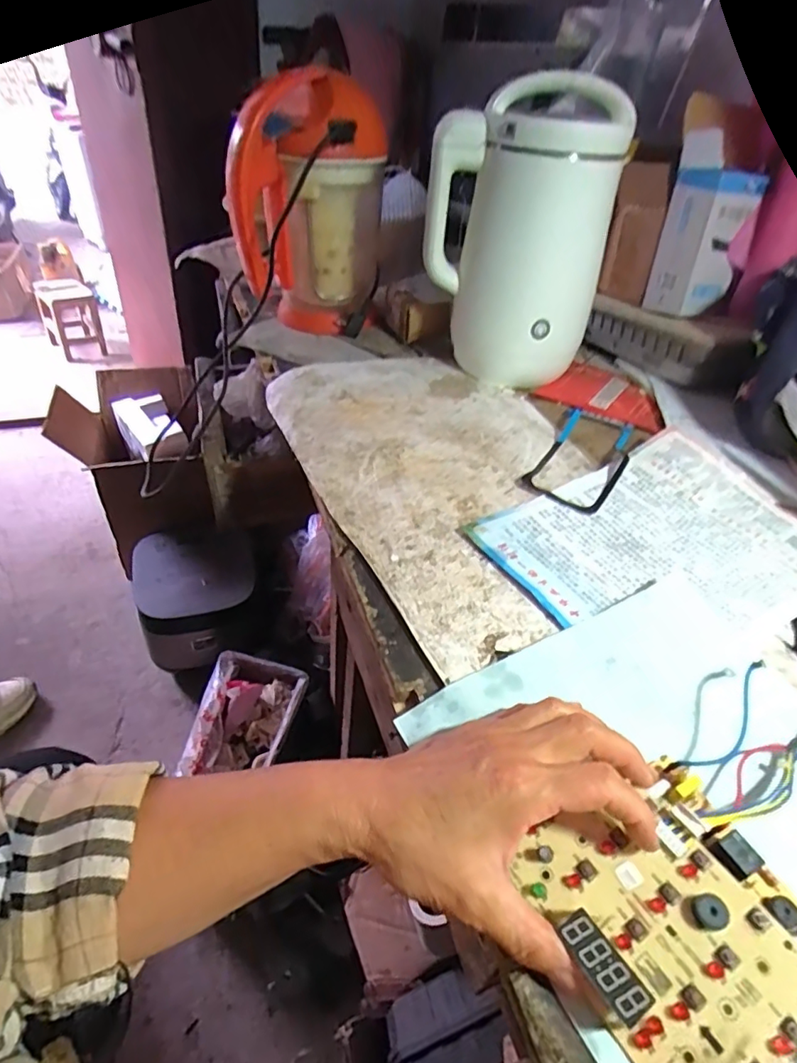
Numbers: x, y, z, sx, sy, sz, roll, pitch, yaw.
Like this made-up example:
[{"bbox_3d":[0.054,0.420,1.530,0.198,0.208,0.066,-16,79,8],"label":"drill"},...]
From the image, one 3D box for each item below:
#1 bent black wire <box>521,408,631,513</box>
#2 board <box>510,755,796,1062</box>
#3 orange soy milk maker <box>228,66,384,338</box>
[{"bbox_3d":[0.200,-0.088,0.574,0.084,0.026,0.189,24,44,20],"label":"bent black wire"},{"bbox_3d":[0.134,0.178,0.257,0.119,0.027,0.114,-18,46,-25],"label":"board"},{"bbox_3d":[-0.131,-0.456,0.783,0.227,0.297,0.231,-2,41,-9],"label":"orange soy milk maker"}]

